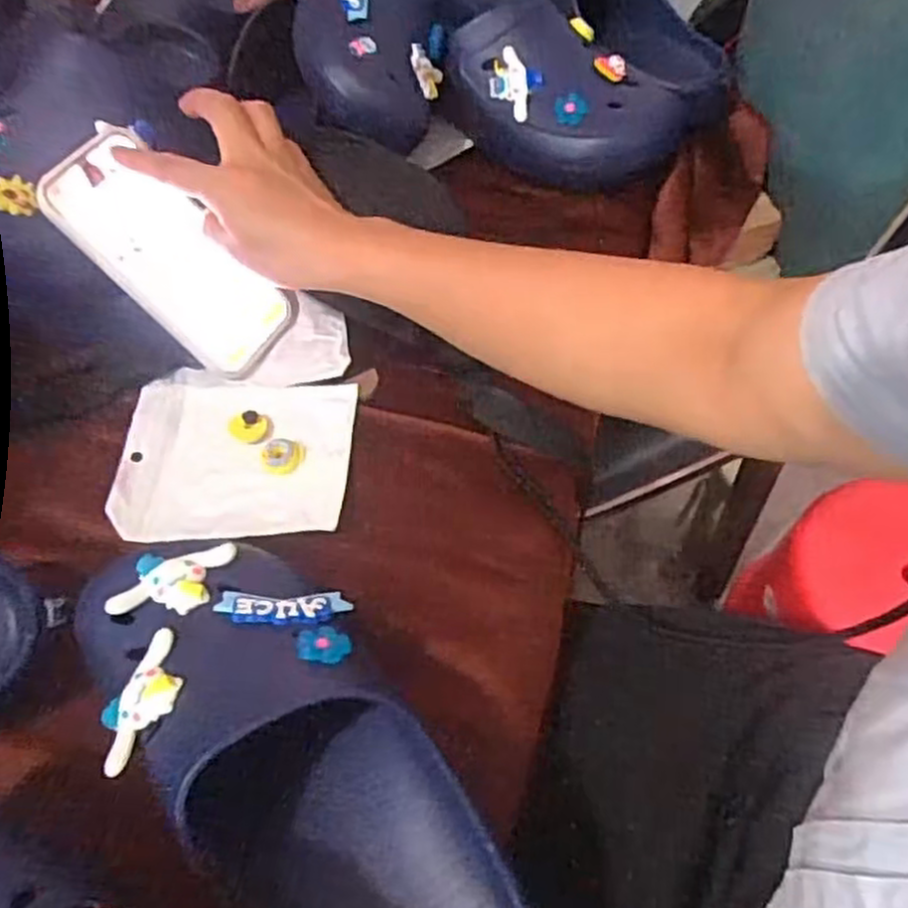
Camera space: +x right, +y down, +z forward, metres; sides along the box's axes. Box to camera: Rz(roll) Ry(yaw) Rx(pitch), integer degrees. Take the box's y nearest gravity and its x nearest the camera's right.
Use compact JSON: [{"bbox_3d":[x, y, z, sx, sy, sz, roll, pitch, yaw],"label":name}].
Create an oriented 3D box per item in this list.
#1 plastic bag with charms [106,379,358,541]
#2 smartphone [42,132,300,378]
[{"bbox_3d":[-0.139,0.001,0.488,0.140,0.017,0.117,-1,56,5],"label":"plastic bag with charms"},{"bbox_3d":[-0.188,-0.131,0.512,0.012,0.165,0.081,4,50,54],"label":"smartphone"}]

